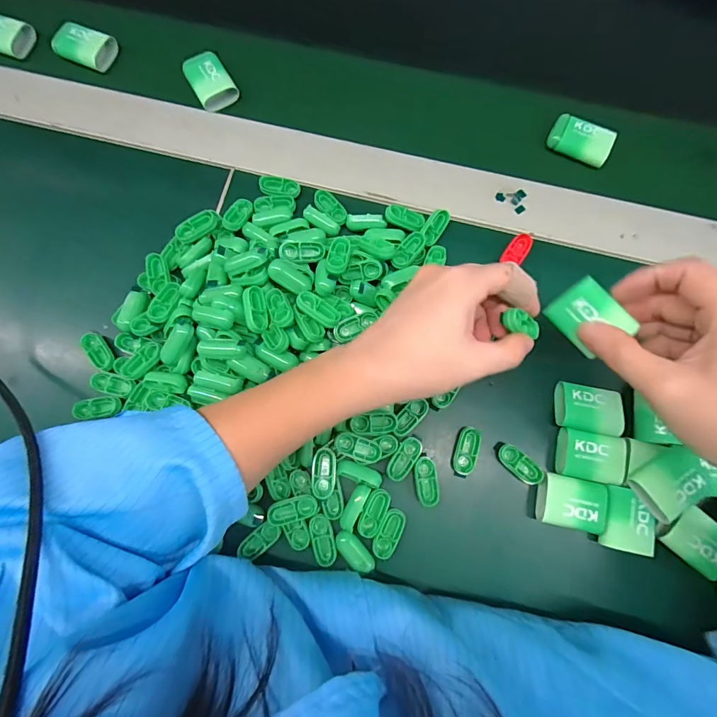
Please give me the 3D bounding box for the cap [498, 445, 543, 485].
[{"bbox_3d":[0.118,0.078,0.290,0.035,0.007,0.015,40,82,8],"label":"cap"}]

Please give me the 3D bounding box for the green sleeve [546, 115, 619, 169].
[{"bbox_3d":[0.192,-0.189,0.340,0.052,0.012,0.033,31,81,7],"label":"green sleeve"}]

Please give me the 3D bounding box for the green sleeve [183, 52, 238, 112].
[{"bbox_3d":[-0.136,-0.256,0.363,0.035,0.016,0.049,-30,79,-5],"label":"green sleeve"}]

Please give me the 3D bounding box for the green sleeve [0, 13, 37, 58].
[{"bbox_3d":[-0.339,-0.308,0.376,0.053,0.018,0.041,27,80,6],"label":"green sleeve"}]

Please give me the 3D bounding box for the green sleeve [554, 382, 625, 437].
[{"bbox_3d":[0.169,0.038,0.291,0.042,0.017,0.033,11,79,3],"label":"green sleeve"}]

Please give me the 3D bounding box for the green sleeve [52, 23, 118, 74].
[{"bbox_3d":[-0.258,-0.293,0.371,0.048,0.013,0.037,20,80,5],"label":"green sleeve"}]

